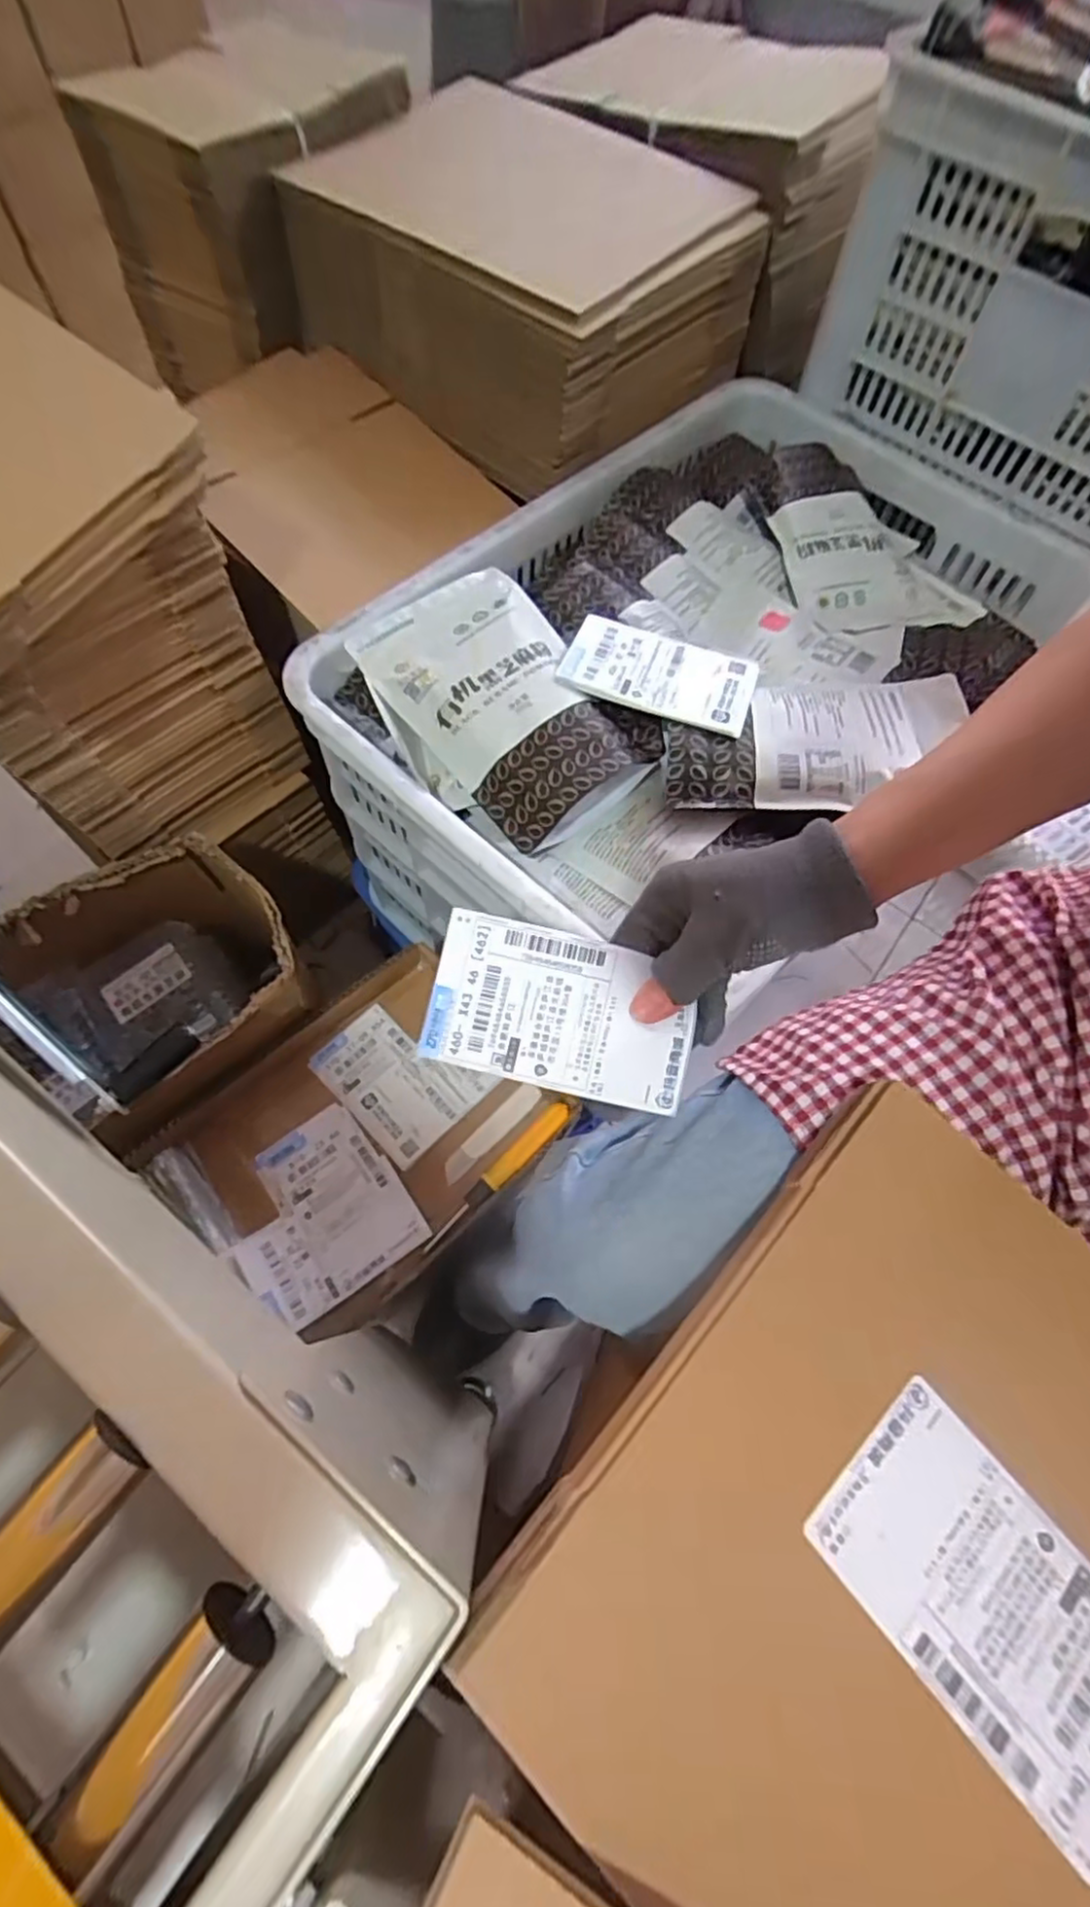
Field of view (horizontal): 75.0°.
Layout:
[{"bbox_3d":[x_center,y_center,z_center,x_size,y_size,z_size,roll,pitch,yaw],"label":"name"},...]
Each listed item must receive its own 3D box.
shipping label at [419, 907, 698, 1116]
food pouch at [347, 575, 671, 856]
[{"bbox_3d":[0.008,0.028,0.352,0.128,0.006,0.075,13,87,5],"label":"shipping label"},{"bbox_3d":[-0.030,-0.185,0.519,0.141,0.044,0.221,-36,72,-17],"label":"food pouch"}]

